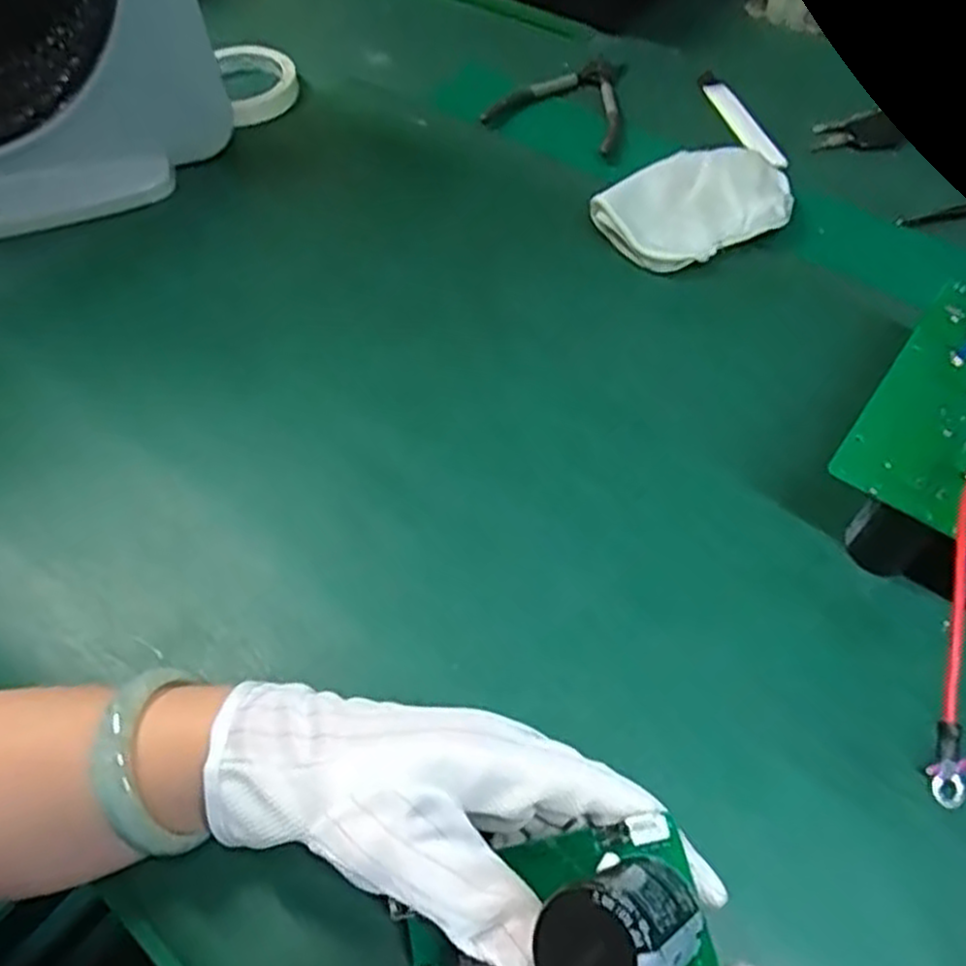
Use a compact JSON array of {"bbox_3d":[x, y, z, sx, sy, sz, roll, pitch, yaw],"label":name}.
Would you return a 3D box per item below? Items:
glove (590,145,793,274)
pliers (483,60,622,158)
[{"bbox_3d":[0.148,-0.191,0.523,0.124,0.026,0.089,-30,60,-17],"label":"glove"},{"bbox_3d":[0.077,-0.322,0.619,0.108,0.009,0.130,22,60,15],"label":"pliers"}]

